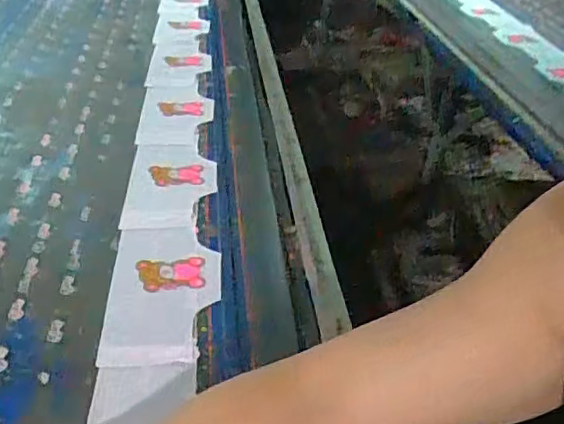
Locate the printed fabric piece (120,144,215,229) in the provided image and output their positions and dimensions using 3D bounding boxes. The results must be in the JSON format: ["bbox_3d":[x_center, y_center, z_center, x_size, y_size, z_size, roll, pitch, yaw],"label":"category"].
[{"bbox_3d":[-0.172,-0.048,0.946,0.134,0.008,0.245,3,35,-8],"label":"printed fabric piece"}]

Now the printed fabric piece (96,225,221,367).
[{"bbox_3d":[-0.145,0.093,0.746,0.131,0.006,0.244,0,36,-7],"label":"printed fabric piece"}]

